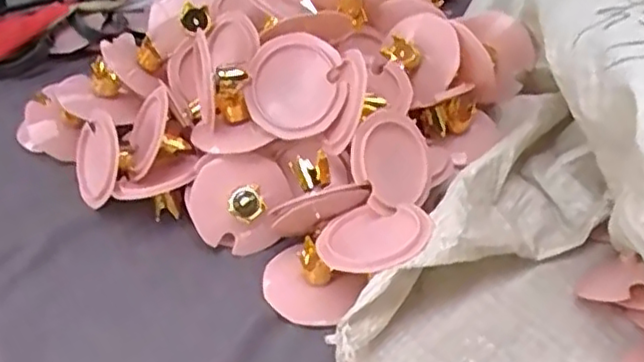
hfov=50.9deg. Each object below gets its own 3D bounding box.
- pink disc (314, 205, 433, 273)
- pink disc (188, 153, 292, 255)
[{"bbox_3d":[0.035,0.038,0.453,0.077,0.013,0.065,-15,26,13],"label":"pink disc"},{"bbox_3d":[-0.058,0.016,0.509,0.076,0.035,0.073,2,82,-14],"label":"pink disc"}]

